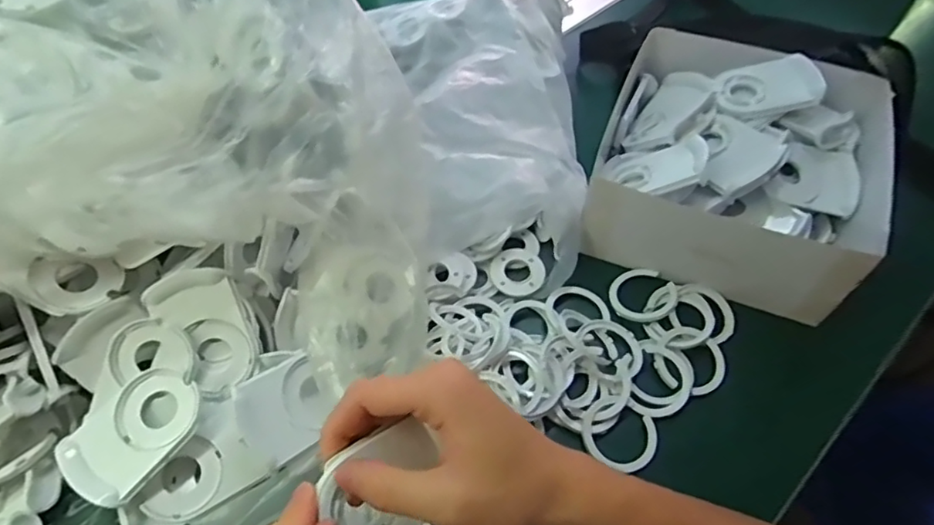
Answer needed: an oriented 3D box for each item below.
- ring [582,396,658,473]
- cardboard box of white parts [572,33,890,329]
[{"bbox_3d":[0.105,0.116,0.400,0.050,0.008,0.043,21,58,16],"label":"ring"},{"bbox_3d":[0.223,-0.087,0.483,0.207,0.081,0.212,17,57,14],"label":"cardboard box of white parts"}]

